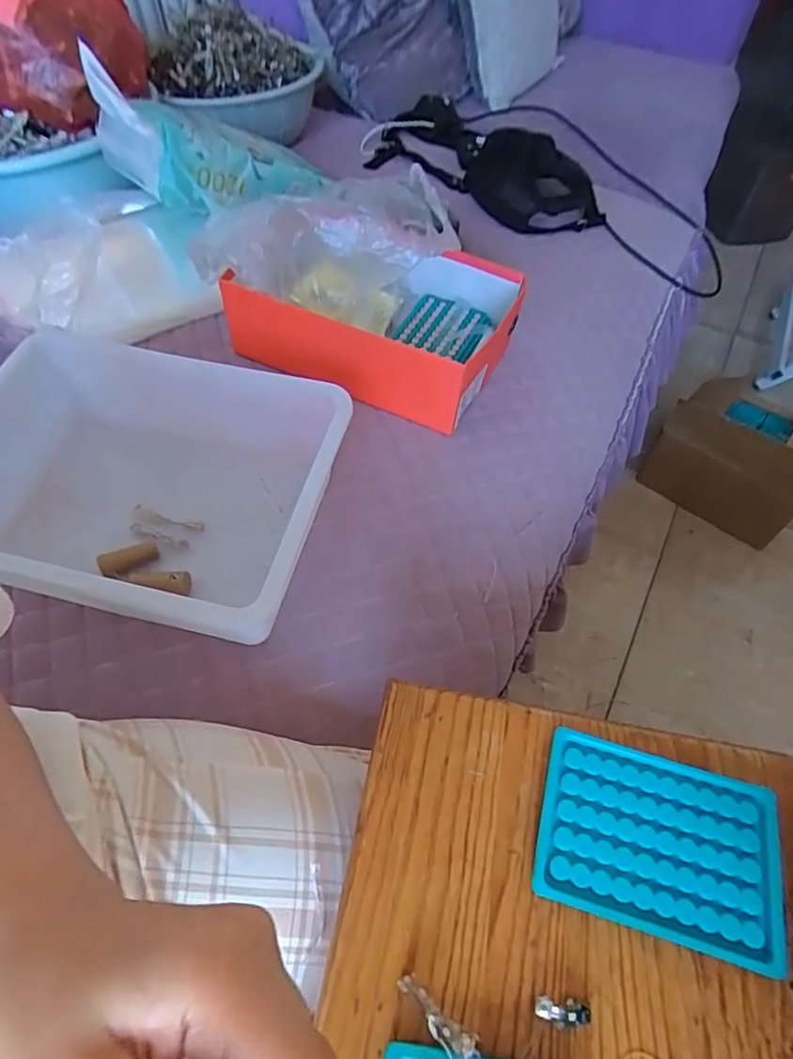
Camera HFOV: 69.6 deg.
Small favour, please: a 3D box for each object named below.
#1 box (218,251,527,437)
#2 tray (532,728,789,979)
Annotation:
[{"bbox_3d":[-0.023,-0.250,0.682,0.300,0.106,0.190,22,57,14],"label":"box"},{"bbox_3d":[0.154,0.183,0.336,0.133,0.008,0.095,14,56,9],"label":"tray"}]

